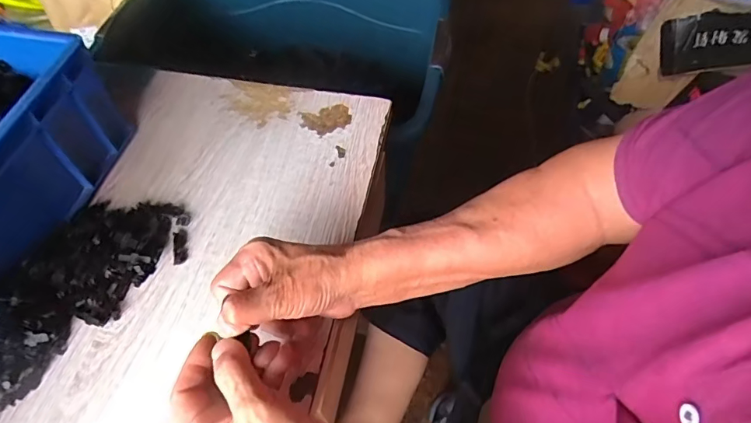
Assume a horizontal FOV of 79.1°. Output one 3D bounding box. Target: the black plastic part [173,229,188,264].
[{"bbox_3d":[-0.192,0.034,0.447,0.012,0.005,0.037,-12,57,-7],"label":"black plastic part"}]

